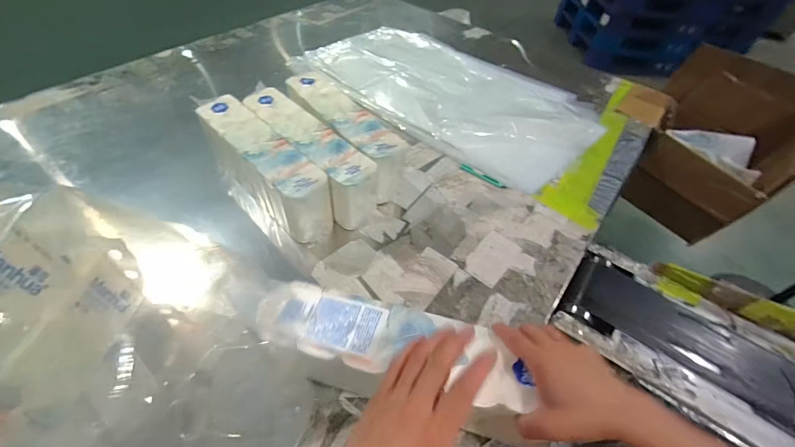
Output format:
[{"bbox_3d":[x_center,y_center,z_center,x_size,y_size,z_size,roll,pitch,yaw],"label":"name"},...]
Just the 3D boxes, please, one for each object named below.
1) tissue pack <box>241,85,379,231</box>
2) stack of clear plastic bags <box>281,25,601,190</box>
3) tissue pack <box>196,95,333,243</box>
[{"bbox_3d":[-0.196,-0.151,0.800,0.095,0.136,0.389,-35,60,-29],"label":"tissue pack"},{"bbox_3d":[0.169,-0.423,1.136,0.953,0.044,0.513,32,54,21],"label":"stack of clear plastic bags"},{"bbox_3d":[-0.291,-0.123,0.777,0.094,0.137,0.379,-35,60,-29],"label":"tissue pack"}]

